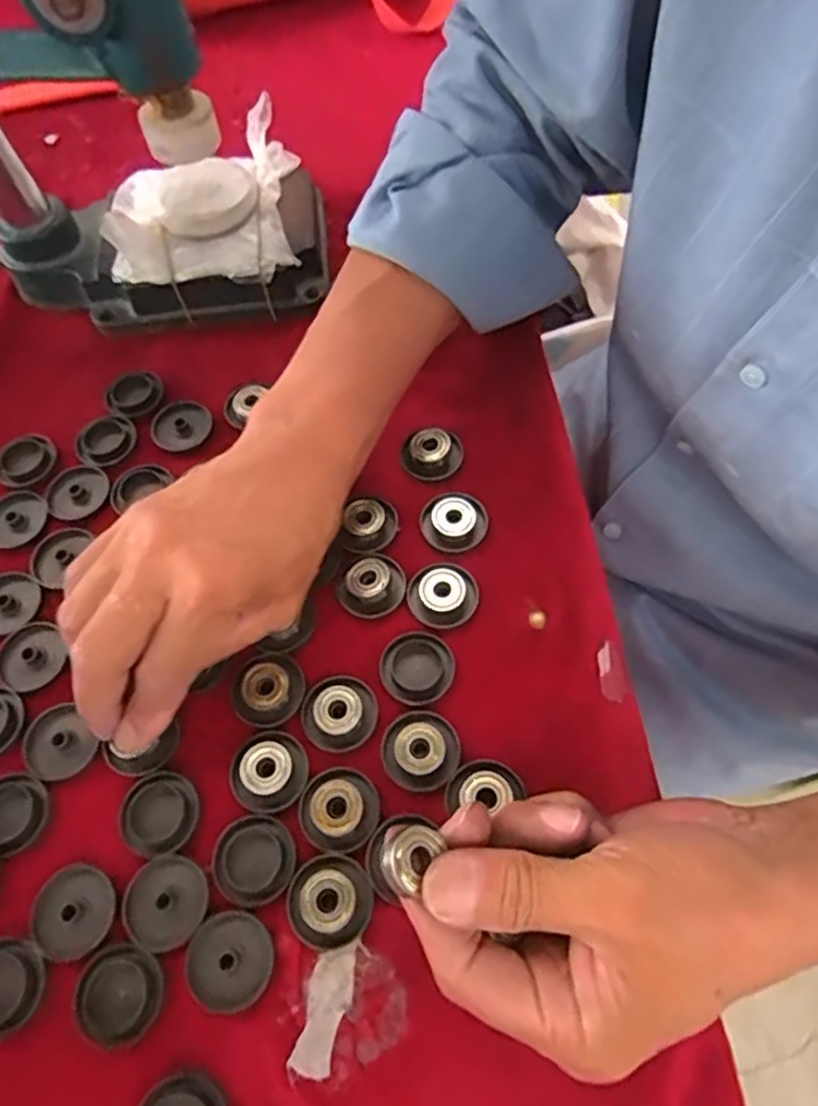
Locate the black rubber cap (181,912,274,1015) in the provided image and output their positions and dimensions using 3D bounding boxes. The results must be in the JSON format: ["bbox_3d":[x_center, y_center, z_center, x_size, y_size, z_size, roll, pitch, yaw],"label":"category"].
[{"bbox_3d":[-0.069,0.155,0.261,0.033,0.005,0.032,-1,62,2],"label":"black rubber cap"}]

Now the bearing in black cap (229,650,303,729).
[{"bbox_3d":[-0.064,0.061,0.309,0.031,0.007,0.033,-1,62,2],"label":"bearing in black cap"}]

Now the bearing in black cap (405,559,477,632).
[{"bbox_3d":[0.016,0.019,0.326,0.031,0.011,0.033,-1,62,2],"label":"bearing in black cap"}]

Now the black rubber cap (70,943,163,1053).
[{"bbox_3d":[-0.110,0.165,0.257,0.032,0.004,0.031,-1,62,2],"label":"black rubber cap"}]

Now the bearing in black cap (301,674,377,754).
[{"bbox_3d":[-0.031,0.069,0.302,0.032,0.009,0.033,-1,62,2],"label":"bearing in black cap"}]

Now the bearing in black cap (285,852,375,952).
[{"bbox_3d":[-0.031,0.135,0.266,0.033,0.010,0.032,-1,62,2],"label":"bearing in black cap"}]

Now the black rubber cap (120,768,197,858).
[{"bbox_3d":[-0.105,0.108,0.287,0.032,0.004,0.032,-1,62,2],"label":"black rubber cap"}]

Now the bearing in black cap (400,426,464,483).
[{"bbox_3d":[0.012,-0.053,0.361,0.031,0.009,0.026,9,63,8],"label":"bearing in black cap"}]

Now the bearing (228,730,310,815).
[{"bbox_3d":[-0.059,0.093,0.291,0.032,0.009,0.031,-1,62,2],"label":"bearing"}]

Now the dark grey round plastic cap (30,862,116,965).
[{"bbox_3d":[-0.134,0.142,0.272,0.033,0.004,0.032,-1,62,2],"label":"dark grey round plastic cap"}]

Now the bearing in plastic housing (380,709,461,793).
[{"bbox_3d":[0.005,0.083,0.293,0.033,0.009,0.032,-1,62,2],"label":"bearing in plastic housing"}]

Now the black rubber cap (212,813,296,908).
[{"bbox_3d":[-0.063,0.124,0.277,0.032,0.004,0.032,-1,62,2],"label":"black rubber cap"}]

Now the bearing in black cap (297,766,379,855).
[{"bbox_3d":[-0.029,0.105,0.282,0.032,0.009,0.031,-1,62,2],"label":"bearing in black cap"}]

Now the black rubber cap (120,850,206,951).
[{"bbox_3d":[-0.097,0.138,0.271,0.032,0.004,0.032,-1,62,2],"label":"black rubber cap"}]

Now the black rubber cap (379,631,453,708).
[{"bbox_3d":[0.004,0.052,0.315,0.033,0.004,0.033,-1,62,2],"label":"black rubber cap"}]

